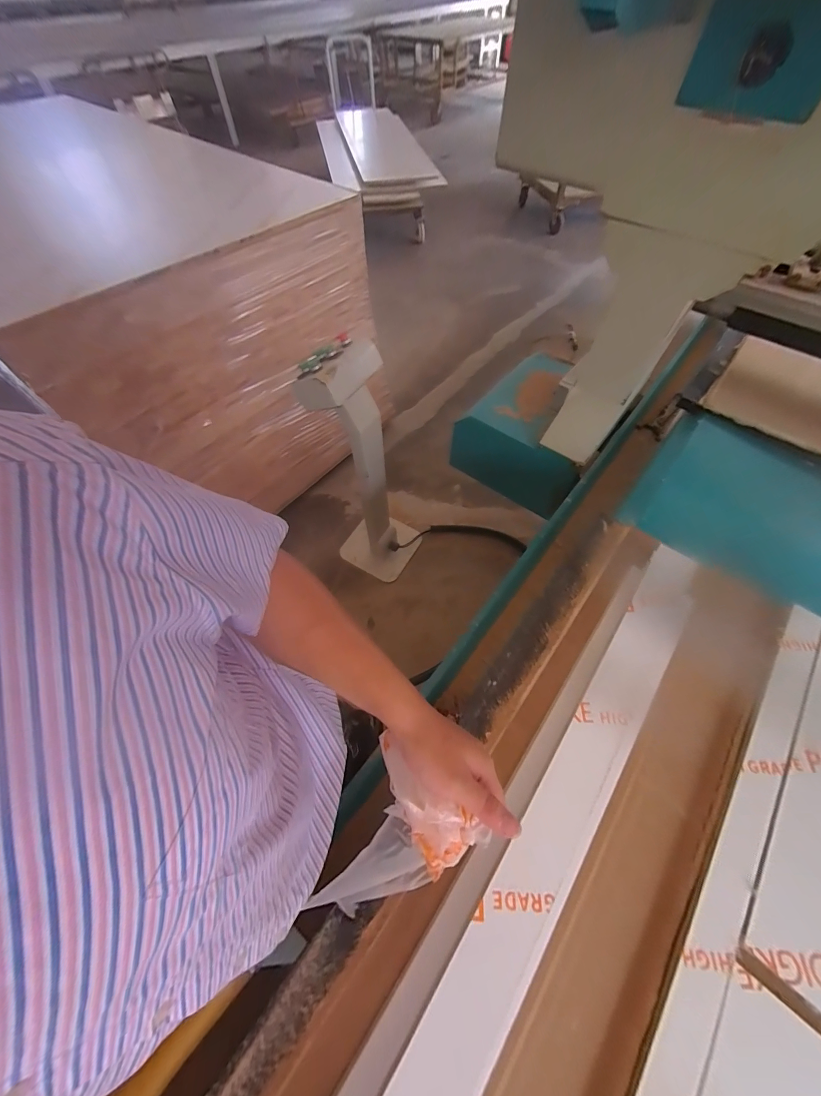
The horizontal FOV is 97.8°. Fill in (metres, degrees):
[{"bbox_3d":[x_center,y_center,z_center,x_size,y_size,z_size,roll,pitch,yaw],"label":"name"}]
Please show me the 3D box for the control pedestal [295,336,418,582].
[{"bbox_3d":[-0.134,-0.220,1.247,0.292,0.888,0.253,25,63,13],"label":"control pedestal"}]

